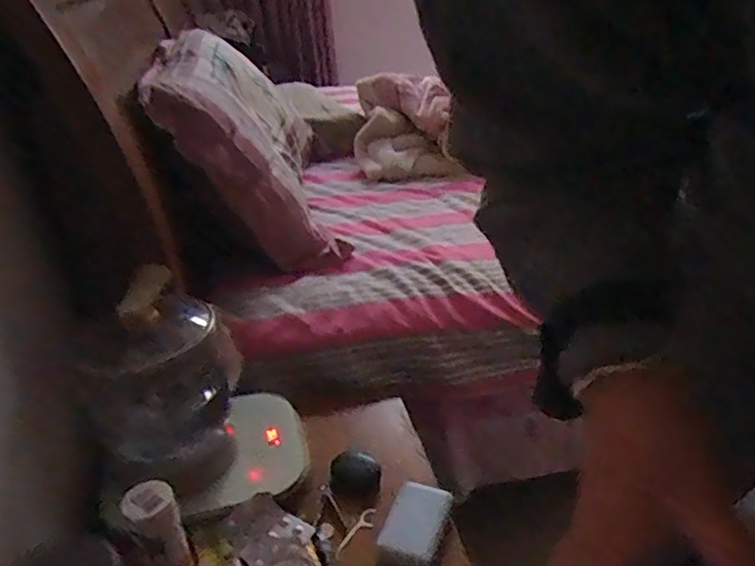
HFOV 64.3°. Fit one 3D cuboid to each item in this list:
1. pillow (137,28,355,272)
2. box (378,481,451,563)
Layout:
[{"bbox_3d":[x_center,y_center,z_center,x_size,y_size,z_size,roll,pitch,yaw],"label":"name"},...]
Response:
[{"bbox_3d":[-0.256,-0.295,1.151,0.134,0.398,0.638,-30,34,12],"label":"pillow"},{"bbox_3d":[0.042,0.260,0.659,0.061,0.018,0.087,10,31,22],"label":"box"}]

